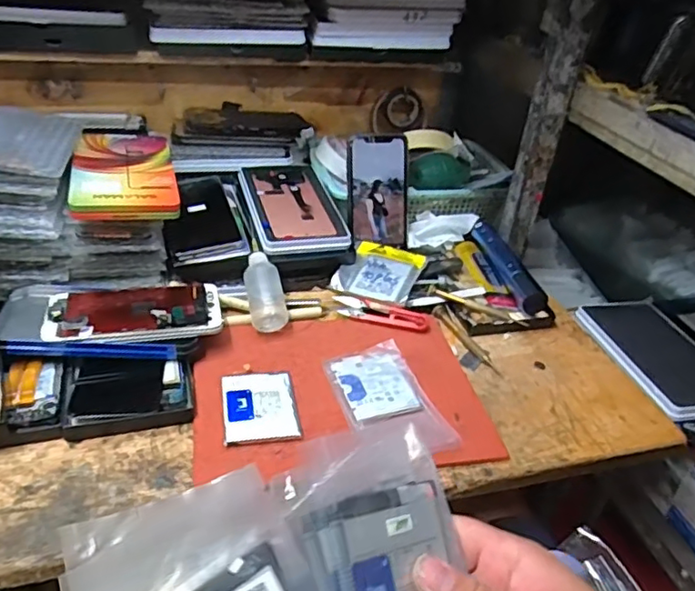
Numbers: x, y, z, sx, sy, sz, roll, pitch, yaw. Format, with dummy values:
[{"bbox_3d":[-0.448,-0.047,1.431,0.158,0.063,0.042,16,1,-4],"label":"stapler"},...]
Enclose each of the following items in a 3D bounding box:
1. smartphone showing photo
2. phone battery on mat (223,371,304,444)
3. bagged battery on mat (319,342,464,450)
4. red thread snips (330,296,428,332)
[{"bbox_3d":[0.040,-0.128,0.735,0.072,0.135,0.015,-7,13,-10],"label":"smartphone showing photo"},{"bbox_3d":[-0.077,0.095,0.520,0.063,0.005,0.080,-3,36,-13],"label":"phone battery on mat"},{"bbox_3d":[0.036,0.093,0.538,0.079,0.012,0.134,-10,38,-21],"label":"bagged battery on mat"},{"bbox_3d":[0.036,0.021,0.638,0.101,0.018,0.022,12,35,8],"label":"red thread snips"}]

